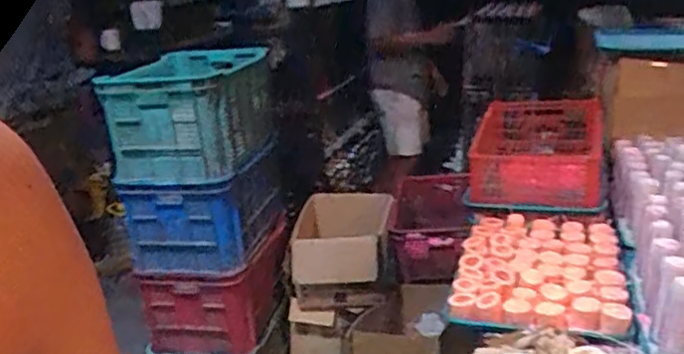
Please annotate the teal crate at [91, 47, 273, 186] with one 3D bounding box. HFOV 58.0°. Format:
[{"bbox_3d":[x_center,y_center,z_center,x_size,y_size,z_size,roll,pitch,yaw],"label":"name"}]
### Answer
[{"bbox_3d":[-0.432,-0.193,1.833,0.397,0.271,0.489,-4,20,0],"label":"teal crate"}]

